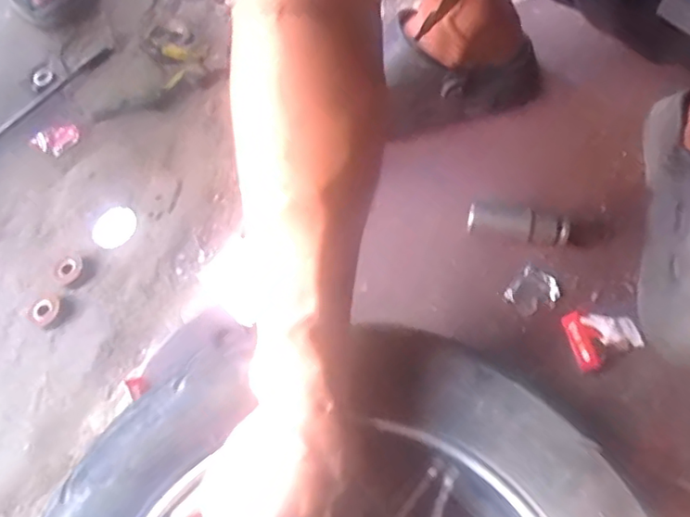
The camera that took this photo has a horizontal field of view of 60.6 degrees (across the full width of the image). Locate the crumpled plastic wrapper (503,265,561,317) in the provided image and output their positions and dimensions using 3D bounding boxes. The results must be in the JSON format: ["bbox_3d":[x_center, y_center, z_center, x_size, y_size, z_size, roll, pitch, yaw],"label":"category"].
[{"bbox_3d":[0.151,0.027,0.473,0.037,0.013,0.034,-43,70,-15],"label":"crumpled plastic wrapper"}]

